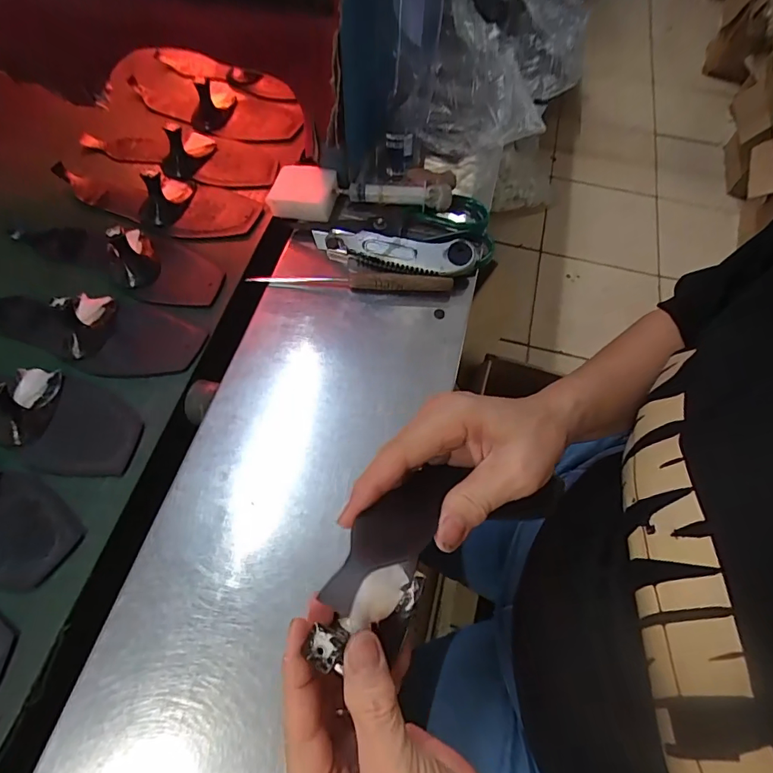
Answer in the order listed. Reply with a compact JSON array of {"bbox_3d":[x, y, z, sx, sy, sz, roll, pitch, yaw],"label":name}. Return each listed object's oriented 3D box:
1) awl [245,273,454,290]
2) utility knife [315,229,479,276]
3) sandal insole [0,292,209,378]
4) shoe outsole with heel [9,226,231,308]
[{"bbox_3d":[-0.034,-0.103,0.445,0.194,0.019,0.016,1,63,-1],"label":"awl"},{"bbox_3d":[0.004,-0.137,0.455,0.163,0.020,0.033,13,64,5],"label":"utility knife"},{"bbox_3d":[-0.289,-0.064,0.425,0.233,0.049,0.082,17,62,6],"label":"sandal insole"},{"bbox_3d":[-0.273,-0.145,0.467,0.234,0.038,0.079,24,63,10],"label":"shoe outsole with heel"}]

